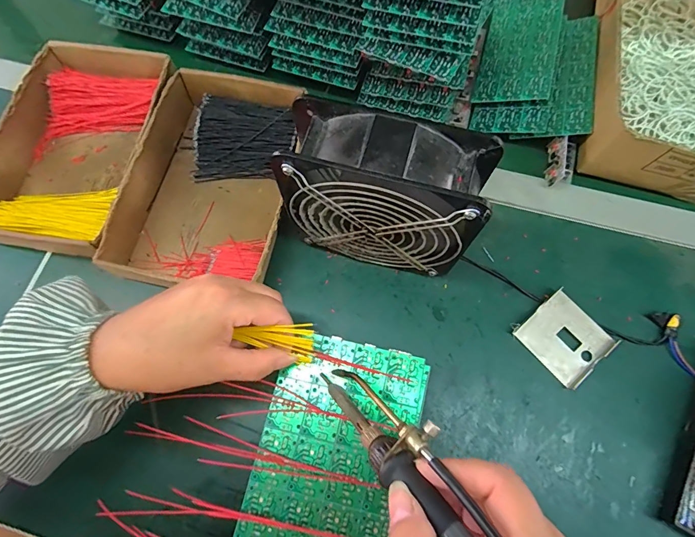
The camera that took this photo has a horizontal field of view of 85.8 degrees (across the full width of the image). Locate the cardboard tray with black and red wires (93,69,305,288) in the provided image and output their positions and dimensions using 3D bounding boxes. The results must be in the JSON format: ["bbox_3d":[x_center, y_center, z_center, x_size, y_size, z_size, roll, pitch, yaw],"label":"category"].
[{"bbox_3d":[-0.135,-0.091,0.385,0.154,0.047,0.238,6,72,2],"label":"cardboard tray with black and red wires"}]

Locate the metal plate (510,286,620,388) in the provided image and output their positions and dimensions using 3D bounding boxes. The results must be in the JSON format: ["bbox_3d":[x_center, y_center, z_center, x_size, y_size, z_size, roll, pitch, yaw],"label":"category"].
[{"bbox_3d":[0.200,0.064,0.343,0.066,0.011,0.067,-40,76,-12],"label":"metal plate"}]

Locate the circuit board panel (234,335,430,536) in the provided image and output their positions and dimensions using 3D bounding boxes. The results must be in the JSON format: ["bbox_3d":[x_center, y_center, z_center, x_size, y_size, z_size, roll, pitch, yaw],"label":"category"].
[{"bbox_3d":[-0.011,0.138,0.254,0.102,0.004,0.174,12,72,6],"label":"circuit board panel"}]

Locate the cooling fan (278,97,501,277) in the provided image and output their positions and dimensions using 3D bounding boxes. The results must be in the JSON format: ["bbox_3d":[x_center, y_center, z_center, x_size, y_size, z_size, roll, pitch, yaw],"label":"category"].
[{"bbox_3d":[0.029,-0.051,0.312,0.151,0.153,0.063,18,72,6],"label":"cooling fan"}]

